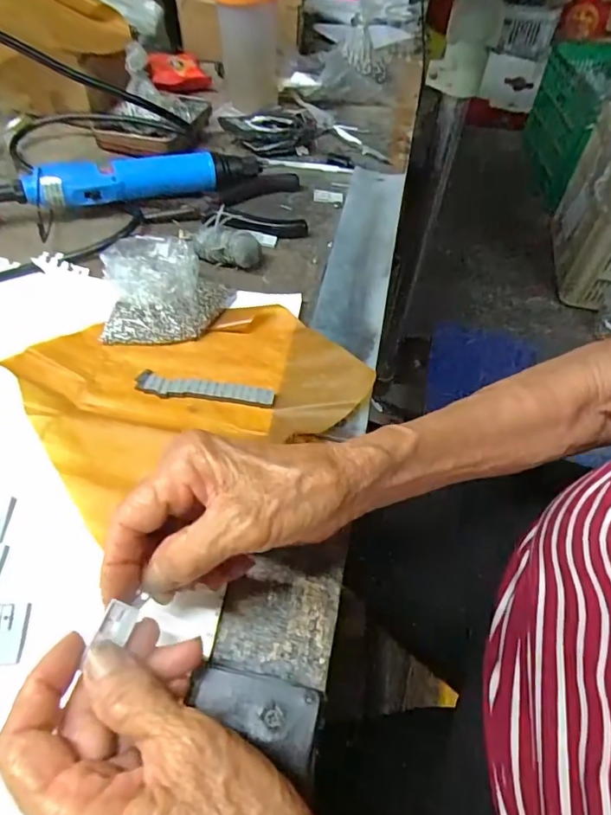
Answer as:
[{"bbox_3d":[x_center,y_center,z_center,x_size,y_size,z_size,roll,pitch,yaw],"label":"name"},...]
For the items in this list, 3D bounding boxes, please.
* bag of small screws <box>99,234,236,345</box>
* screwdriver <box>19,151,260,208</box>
[{"bbox_3d":[-0.103,-0.093,0.374,0.089,0.046,0.081,-2,52,-5],"label":"bag of small screws"},{"bbox_3d":[-0.141,-0.210,0.466,0.205,0.039,0.036,-15,55,-15],"label":"screwdriver"}]

